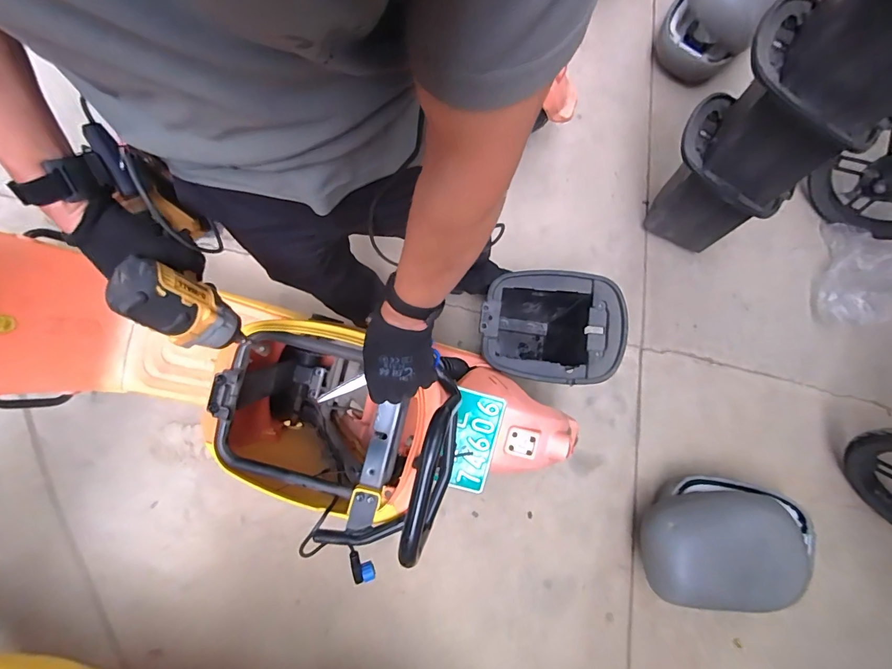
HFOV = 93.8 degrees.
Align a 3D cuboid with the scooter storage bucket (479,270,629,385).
[{"bbox_3d":[0.229,0.008,1.066,0.303,0.374,0.251,8,78,1],"label":"scooter storage bucket"}]

